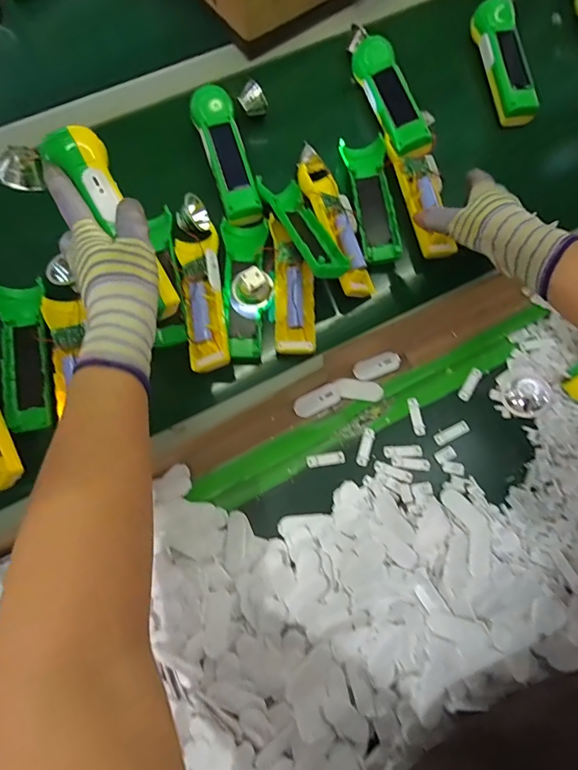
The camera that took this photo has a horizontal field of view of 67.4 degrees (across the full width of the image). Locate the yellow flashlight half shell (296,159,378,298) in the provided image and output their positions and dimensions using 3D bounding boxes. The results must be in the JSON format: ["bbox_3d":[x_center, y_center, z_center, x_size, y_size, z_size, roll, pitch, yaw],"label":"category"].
[{"bbox_3d":[0.056,-0.181,0.489,0.047,0.030,0.171,-19,73,-6],"label":"yellow flashlight half shell"}]

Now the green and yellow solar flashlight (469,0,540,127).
[{"bbox_3d":[0.281,-0.426,0.565,0.051,0.039,0.188,-7,72,-2],"label":"green and yellow solar flashlight"}]

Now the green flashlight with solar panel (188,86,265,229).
[{"bbox_3d":[-0.073,-0.270,0.502,0.048,0.026,0.168,-16,73,-5],"label":"green flashlight with solar panel"}]

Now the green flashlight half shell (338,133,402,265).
[{"bbox_3d":[0.096,-0.214,0.508,0.048,0.023,0.160,-6,72,-2],"label":"green flashlight half shell"}]

